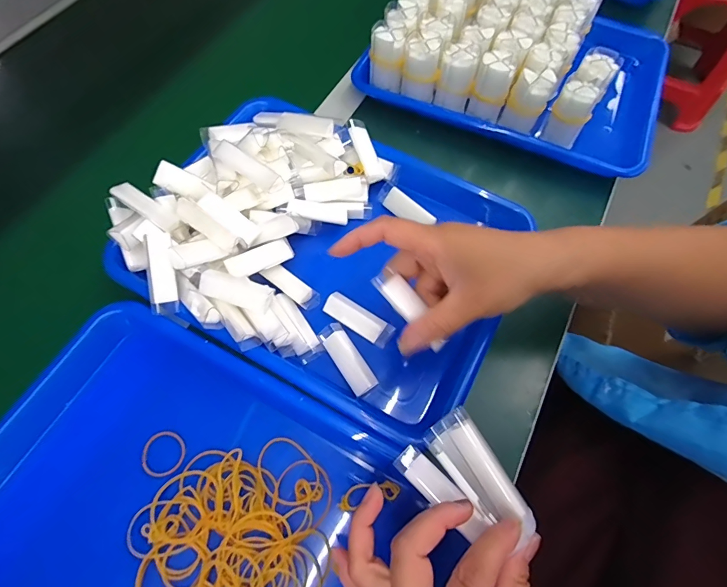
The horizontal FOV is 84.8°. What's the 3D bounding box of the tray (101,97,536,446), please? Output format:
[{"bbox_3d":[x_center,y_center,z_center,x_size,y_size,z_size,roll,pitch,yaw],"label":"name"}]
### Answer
[{"bbox_3d":[-0.029,-0.047,0.351,0.322,0.061,0.245,28,68,11],"label":"tray"}]

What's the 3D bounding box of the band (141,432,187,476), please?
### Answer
[{"bbox_3d":[-0.154,0.123,0.306,0.031,0.004,0.032,3,62,-5],"label":"band"}]

